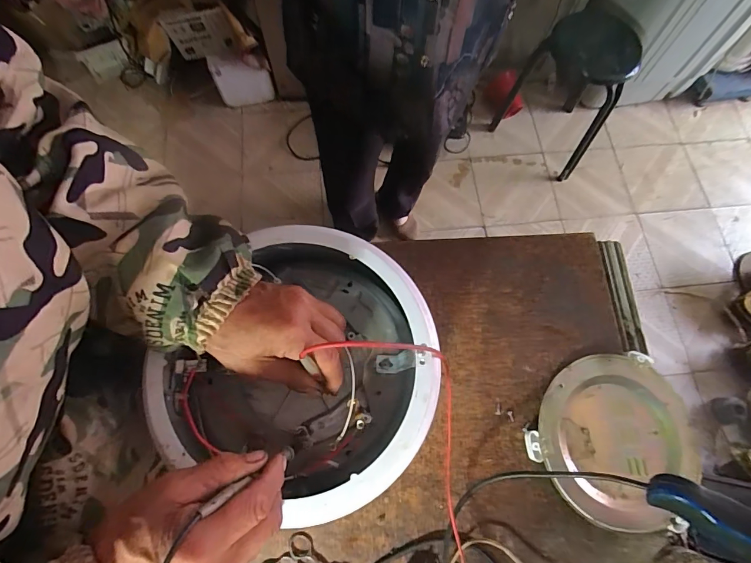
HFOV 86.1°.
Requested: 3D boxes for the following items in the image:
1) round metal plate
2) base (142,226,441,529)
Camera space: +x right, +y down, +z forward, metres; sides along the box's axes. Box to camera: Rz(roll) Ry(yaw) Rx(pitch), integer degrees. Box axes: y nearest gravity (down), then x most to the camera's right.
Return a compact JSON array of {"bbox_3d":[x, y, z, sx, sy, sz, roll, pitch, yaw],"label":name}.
[{"bbox_3d":[0.307,0.196,0.507,0.197,0.018,0.195,0,72,-1],"label":"round metal plate"},{"bbox_3d":[-0.057,0.076,0.374,0.218,0.083,0.226,0,72,-1],"label":"base"}]

